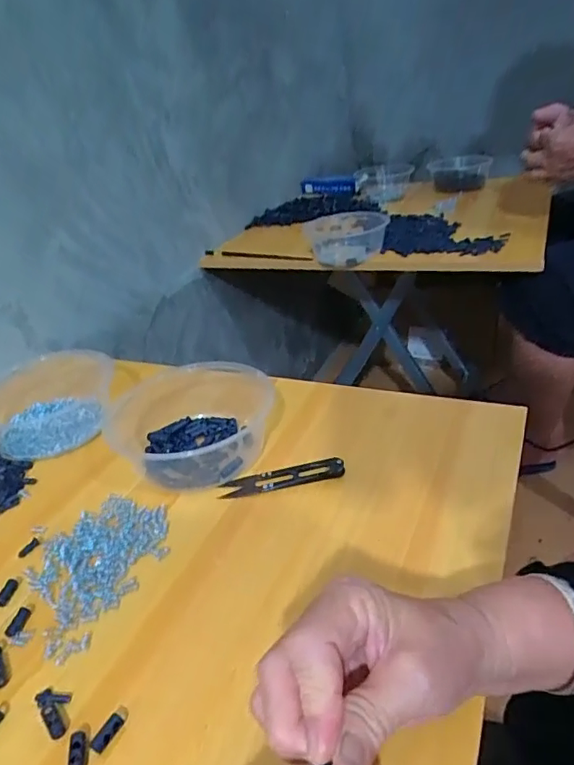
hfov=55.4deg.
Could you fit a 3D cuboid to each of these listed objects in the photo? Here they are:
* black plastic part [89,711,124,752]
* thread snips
[{"bbox_3d":[-0.093,0.181,0.283,0.007,0.006,0.019,16,37,31],"label":"black plastic part"},{"bbox_3d":[-0.004,0.075,0.445,0.100,0.011,0.022,-7,32,-3],"label":"thread snips"}]

